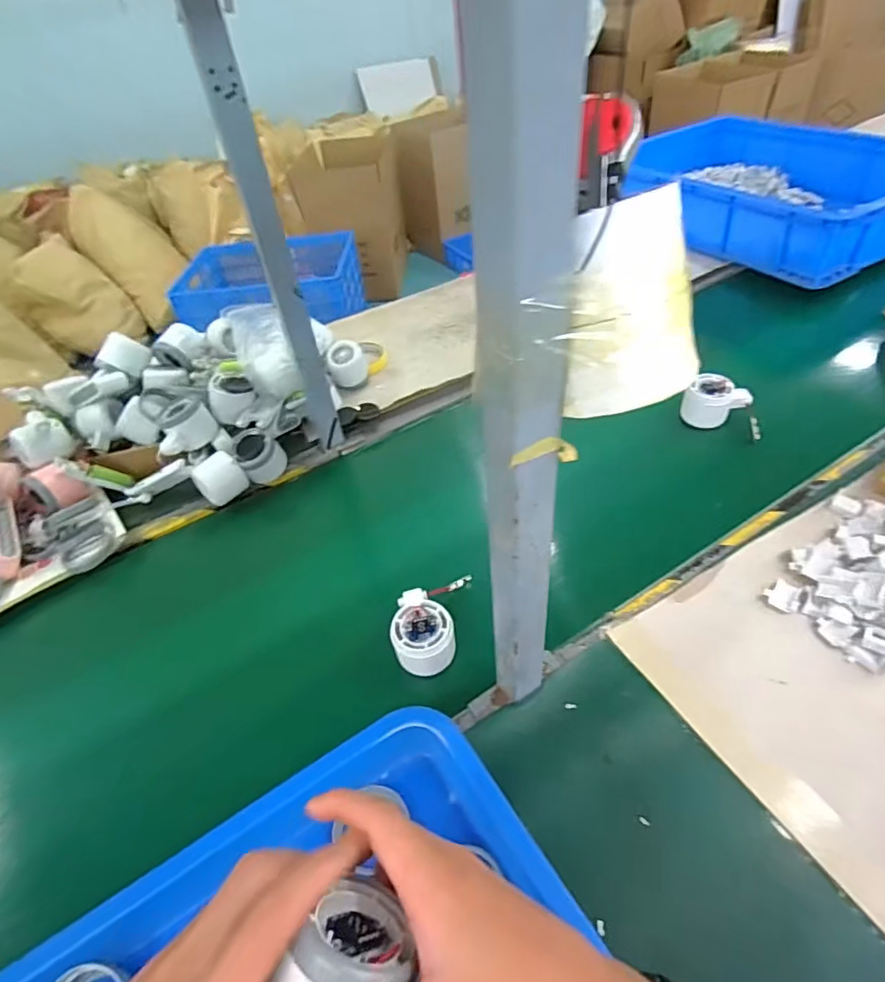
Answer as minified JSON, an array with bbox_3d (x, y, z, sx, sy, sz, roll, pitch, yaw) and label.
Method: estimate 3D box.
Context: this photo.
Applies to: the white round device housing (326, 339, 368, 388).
[{"bbox_3d":[-0.145,-0.195,0.843,0.058,0.056,0.047,-16,45,-9],"label":"white round device housing"}]

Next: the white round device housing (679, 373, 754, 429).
[{"bbox_3d":[0.371,-0.120,0.742,0.076,0.054,0.053,22,52,27],"label":"white round device housing"}]

